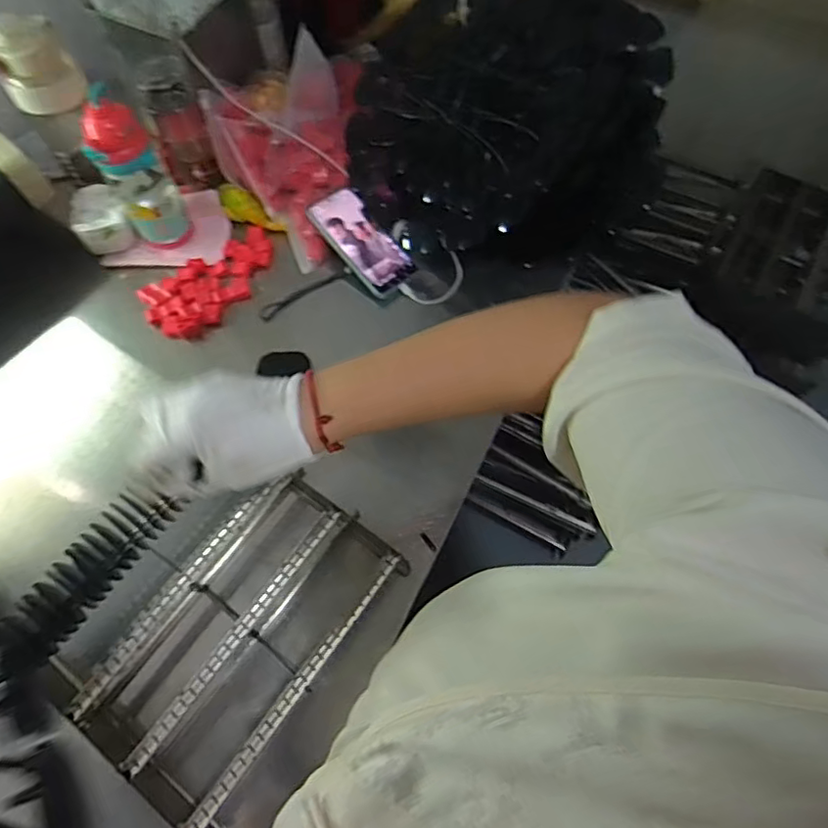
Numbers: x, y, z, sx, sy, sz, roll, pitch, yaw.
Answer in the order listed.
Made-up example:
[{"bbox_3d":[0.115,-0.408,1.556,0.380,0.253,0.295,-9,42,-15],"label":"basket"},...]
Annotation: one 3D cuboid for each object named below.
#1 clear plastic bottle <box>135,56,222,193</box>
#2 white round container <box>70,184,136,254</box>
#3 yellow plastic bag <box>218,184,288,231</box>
[{"bbox_3d":[-0.314,-0.384,0.806,0.067,0.160,0.073,-21,67,-9],"label":"clear plastic bottle"},{"bbox_3d":[-0.436,-0.273,0.830,0.074,0.066,0.069,0,65,0],"label":"white round container"},{"bbox_3d":[-0.231,-0.293,0.853,0.102,0.042,0.038,29,65,-18],"label":"yellow plastic bag"}]

